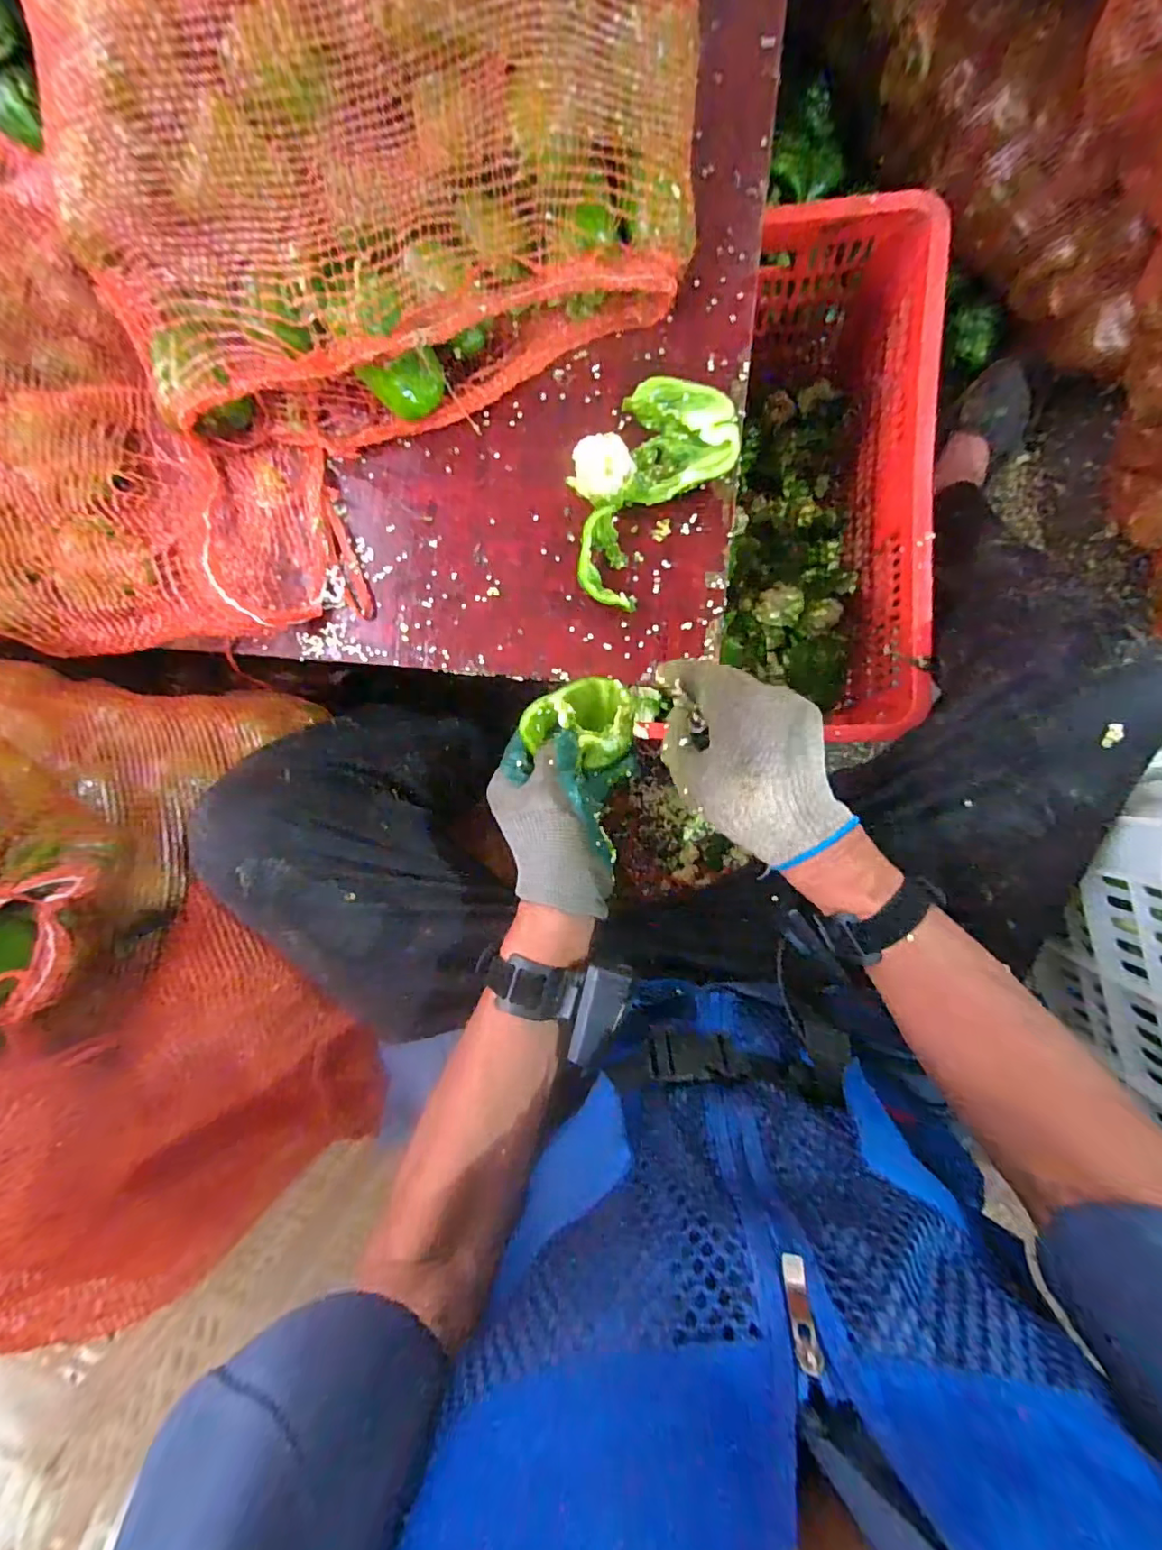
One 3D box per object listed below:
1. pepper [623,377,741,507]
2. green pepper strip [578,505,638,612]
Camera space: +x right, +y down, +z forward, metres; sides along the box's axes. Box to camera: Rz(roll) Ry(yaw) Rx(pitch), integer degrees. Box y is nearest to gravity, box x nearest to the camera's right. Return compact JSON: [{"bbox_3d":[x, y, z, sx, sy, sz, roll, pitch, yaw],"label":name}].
[{"bbox_3d":[0.085,-0.279,0.474,0.091,0.035,0.090,-2,91,8],"label":"pepper"},{"bbox_3d":[0.019,-0.182,0.483,0.042,0.035,0.086,-11,90,8],"label":"green pepper strip"}]

